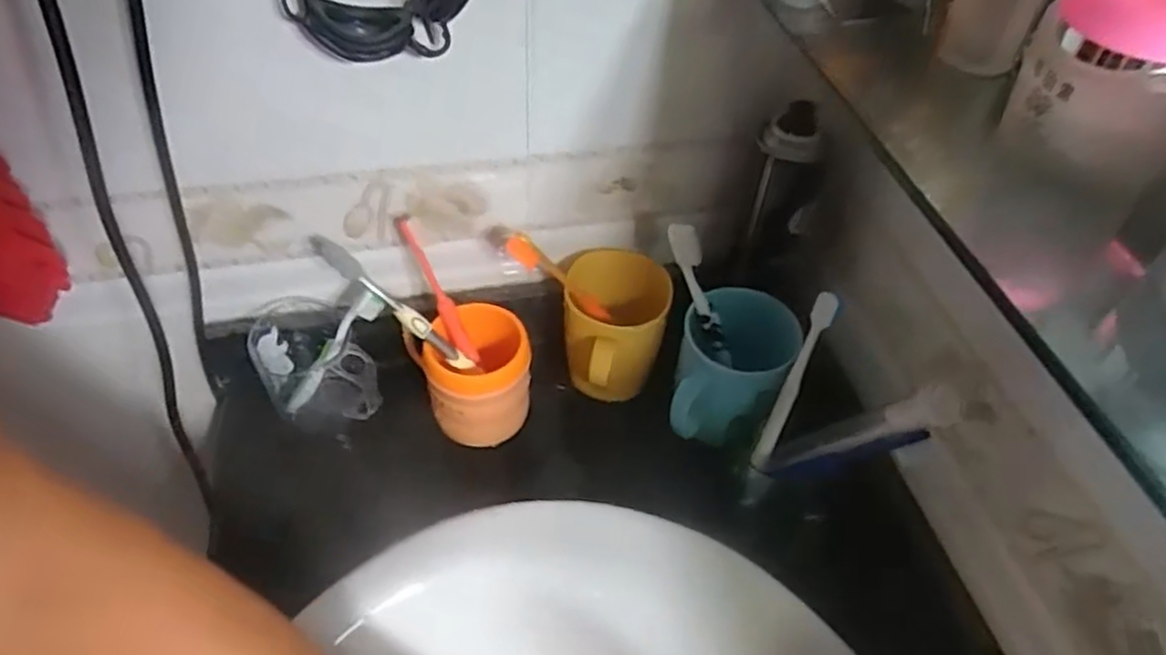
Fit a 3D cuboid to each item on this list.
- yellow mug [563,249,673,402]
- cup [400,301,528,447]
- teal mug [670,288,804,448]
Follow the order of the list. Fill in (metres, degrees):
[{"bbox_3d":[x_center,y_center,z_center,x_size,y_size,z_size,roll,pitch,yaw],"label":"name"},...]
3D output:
[{"bbox_3d":[0.023,0.008,0.584,0.080,0.093,0.106,5,49,1],"label":"yellow mug"},{"bbox_3d":[-0.089,0.031,0.565,0.090,0.086,0.089,2,50,-2],"label":"cup"},{"bbox_3d":[0.108,0.030,0.546,0.079,0.076,0.097,21,51,14],"label":"teal mug"}]

